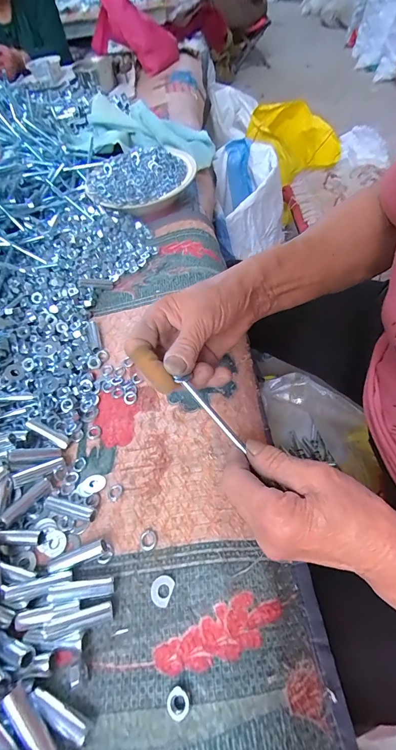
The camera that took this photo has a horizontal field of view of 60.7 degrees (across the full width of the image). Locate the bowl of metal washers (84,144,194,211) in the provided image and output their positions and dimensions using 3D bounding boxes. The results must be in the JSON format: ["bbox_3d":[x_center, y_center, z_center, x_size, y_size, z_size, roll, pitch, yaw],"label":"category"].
[{"bbox_3d":[-0.088,-0.308,0.542,0.173,0.050,0.164,-4,53,5],"label":"bowl of metal washers"}]

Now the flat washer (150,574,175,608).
[{"bbox_3d":[-0.025,0.148,0.233,0.015,0.004,0.018,16,57,19],"label":"flat washer"}]

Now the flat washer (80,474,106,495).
[{"bbox_3d":[-0.089,0.093,0.289,0.019,0.004,0.020,-5,38,4],"label":"flat washer"}]

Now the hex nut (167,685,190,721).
[{"bbox_3d":[-0.011,0.190,0.196,0.013,0.006,0.013,28,62,26],"label":"hex nut"}]

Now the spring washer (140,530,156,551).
[{"bbox_3d":[-0.038,0.124,0.255,0.012,0.004,0.013,-4,53,5],"label":"spring washer"}]

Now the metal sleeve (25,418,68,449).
[{"bbox_3d":[-0.139,0.055,0.314,0.042,0.012,0.011,32,59,0],"label":"metal sleeve"}]

